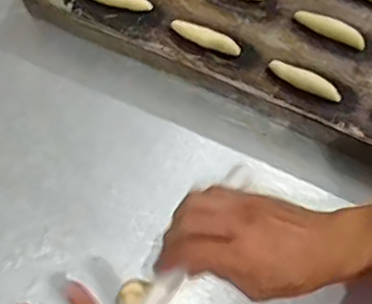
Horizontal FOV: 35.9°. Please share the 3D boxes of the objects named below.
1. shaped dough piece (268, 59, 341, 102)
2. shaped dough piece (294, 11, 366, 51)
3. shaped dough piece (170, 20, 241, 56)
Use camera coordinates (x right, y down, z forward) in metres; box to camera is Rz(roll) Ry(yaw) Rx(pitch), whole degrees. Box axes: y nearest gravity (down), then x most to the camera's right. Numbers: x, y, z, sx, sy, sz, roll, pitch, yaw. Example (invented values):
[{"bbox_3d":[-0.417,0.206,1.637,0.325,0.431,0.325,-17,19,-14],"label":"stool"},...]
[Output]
[{"bbox_3d":[0.122,-0.074,0.581,0.077,0.009,0.019,28,78,5],"label":"shaped dough piece"},{"bbox_3d":[0.152,-0.131,0.600,0.077,0.008,0.020,28,78,5],"label":"shaped dough piece"},{"bbox_3d":[0.022,-0.119,0.593,0.074,0.011,0.019,24,78,5],"label":"shaped dough piece"}]

